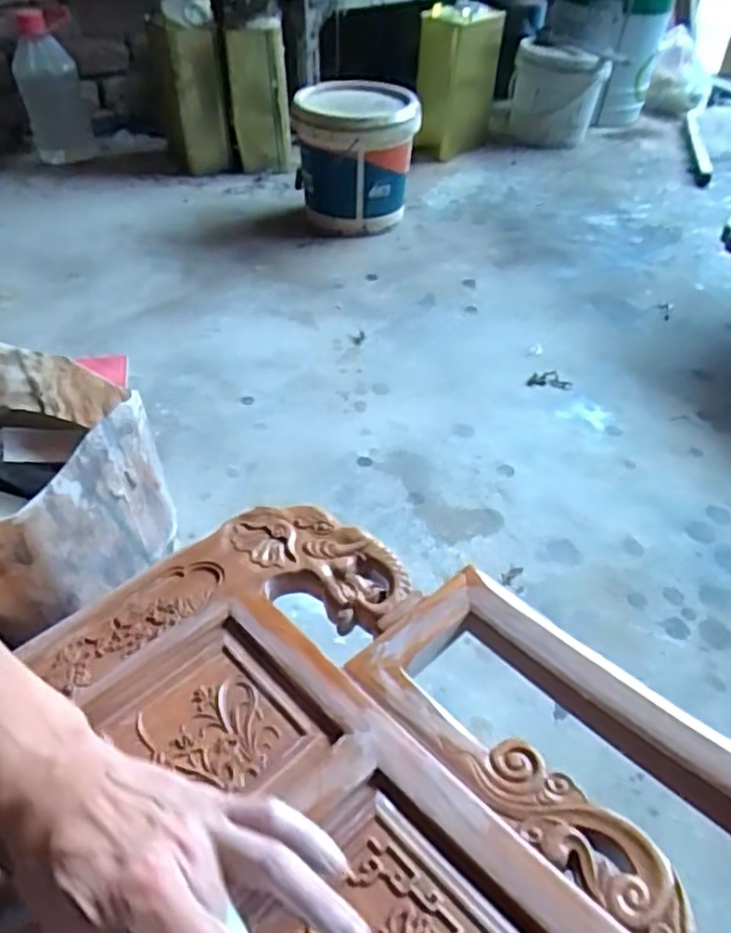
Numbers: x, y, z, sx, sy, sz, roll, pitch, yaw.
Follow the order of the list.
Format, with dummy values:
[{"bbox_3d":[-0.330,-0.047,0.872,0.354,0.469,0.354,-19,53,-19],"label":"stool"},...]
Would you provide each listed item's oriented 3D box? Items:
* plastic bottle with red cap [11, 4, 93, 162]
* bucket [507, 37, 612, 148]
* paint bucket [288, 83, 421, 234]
[{"bbox_3d":[-0.666,-0.807,1.436,0.134,0.256,0.117,-21,51,-21],"label":"plastic bottle with red cap"},{"bbox_3d":[0.414,-0.808,1.477,0.198,0.183,0.160,11,47,7],"label":"bucket"},{"bbox_3d":[-0.025,-0.545,1.197,0.202,0.206,0.213,-5,47,-8],"label":"paint bucket"}]

